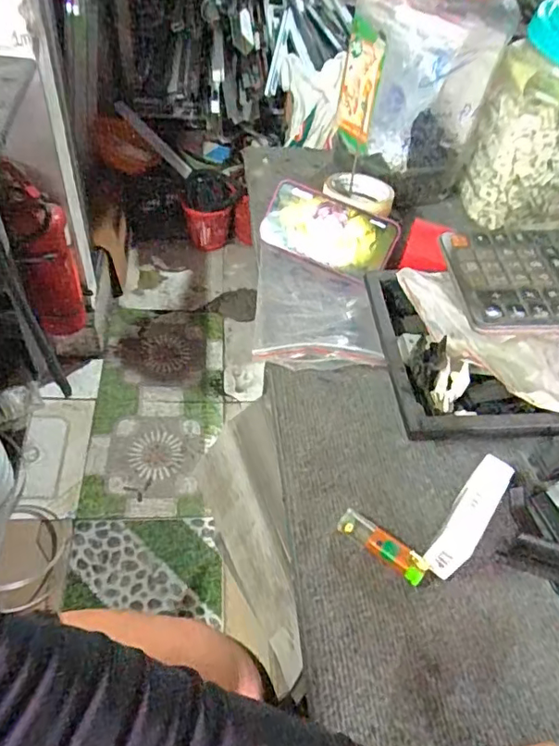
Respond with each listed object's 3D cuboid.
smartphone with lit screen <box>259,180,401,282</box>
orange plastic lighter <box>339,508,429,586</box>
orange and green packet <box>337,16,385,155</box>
[{"bbox_3d":[0.057,-0.169,0.652,0.159,0.013,0.079,29,98,17],"label":"smartphone with lit screen"},{"bbox_3d":[0.083,0.141,0.444,0.075,0.017,0.021,32,56,19],"label":"orange plastic lighter"},{"bbox_3d":[0.102,-0.349,0.689,0.024,0.156,0.089,-17,46,-16],"label":"orange and green packet"}]

